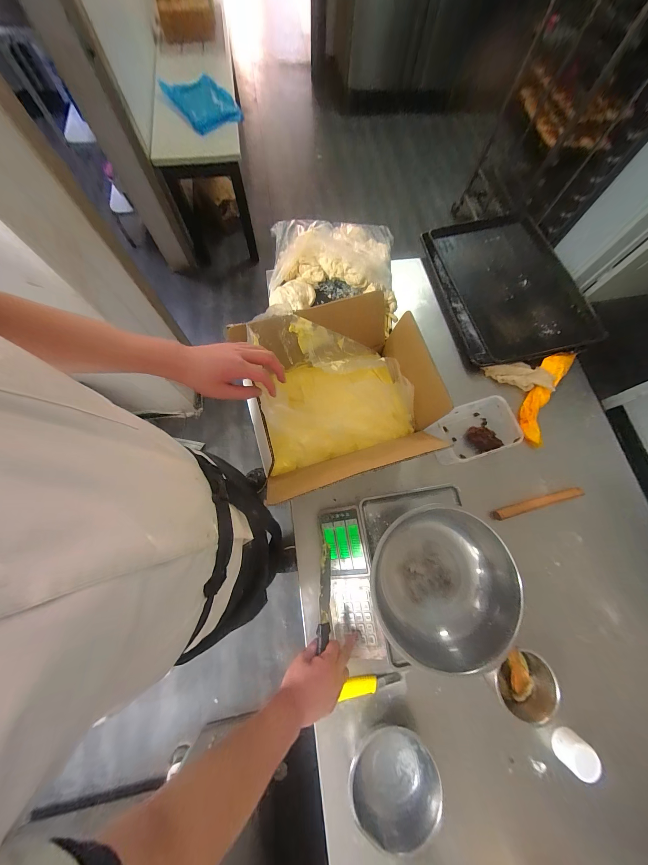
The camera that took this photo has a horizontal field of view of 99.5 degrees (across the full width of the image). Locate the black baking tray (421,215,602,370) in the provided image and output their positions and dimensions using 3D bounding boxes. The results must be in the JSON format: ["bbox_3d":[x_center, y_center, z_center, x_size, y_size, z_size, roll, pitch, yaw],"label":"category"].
[{"bbox_3d":[0.642,-0.534,0.975,0.472,0.053,0.634,-14,74,-7],"label":"black baking tray"}]

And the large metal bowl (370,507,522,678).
[{"bbox_3d":[0.229,0.295,0.545,0.249,0.119,0.277,16,73,3],"label":"large metal bowl"}]

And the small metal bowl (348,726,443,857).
[{"bbox_3d":[0.138,0.697,0.546,0.176,0.071,0.143,-37,77,-12],"label":"small metal bowl"}]

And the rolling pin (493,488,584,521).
[{"bbox_3d":[0.575,0.194,0.744,0.224,0.021,0.028,-19,74,6],"label":"rolling pin"}]

